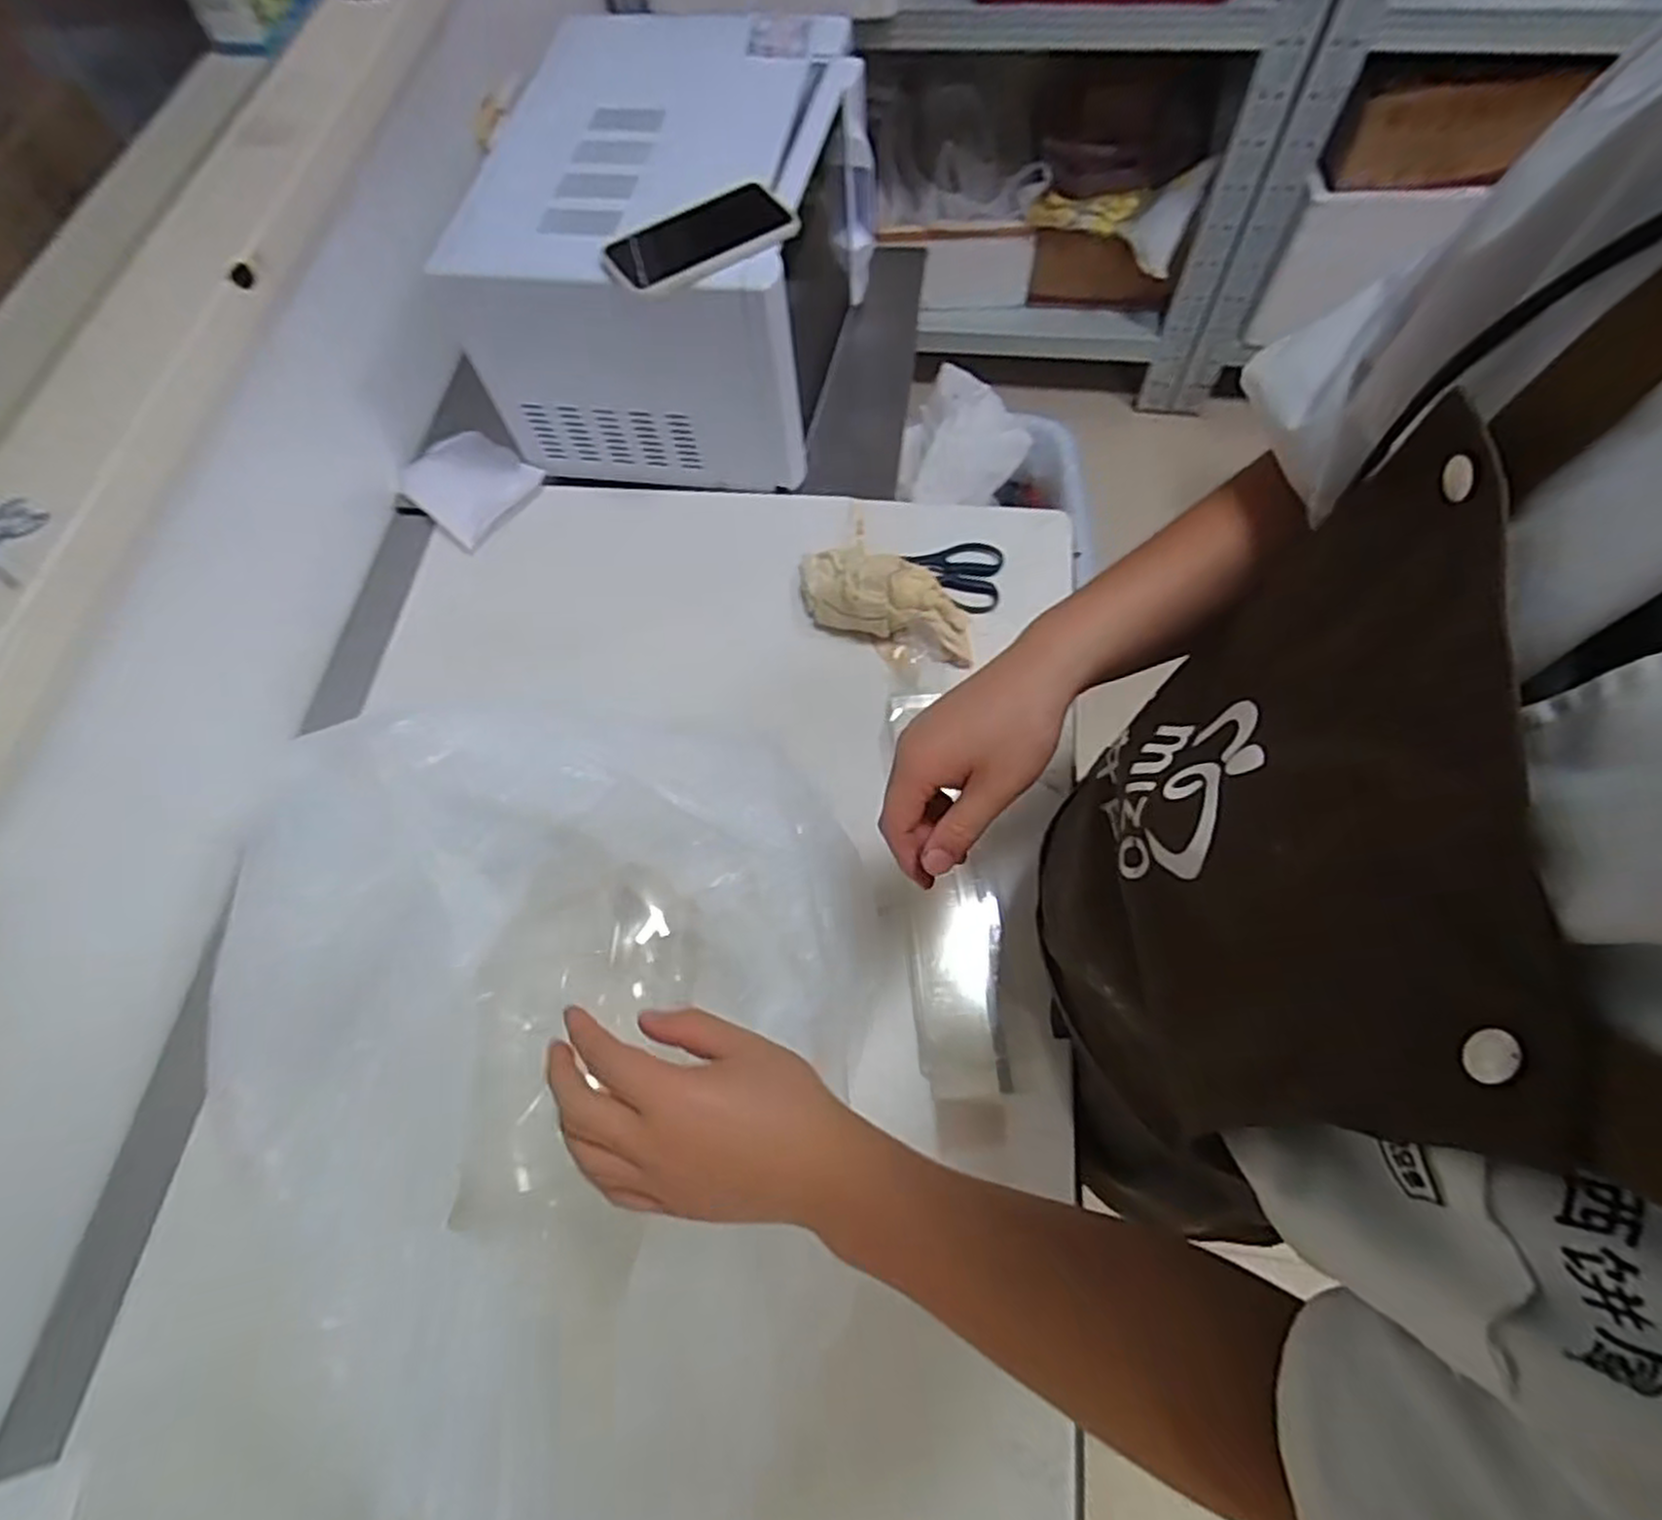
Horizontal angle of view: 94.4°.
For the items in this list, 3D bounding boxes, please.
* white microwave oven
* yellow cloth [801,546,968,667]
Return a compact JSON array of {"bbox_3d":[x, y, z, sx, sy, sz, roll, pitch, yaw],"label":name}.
[{"bbox_3d":[-0.152,-0.544,0.839,0.314,0.250,0.401,13,68,9],"label":"white microwave oven"},{"bbox_3d":[0.055,-0.170,0.771,0.196,0.060,0.101,20,69,12],"label":"yellow cloth"}]

